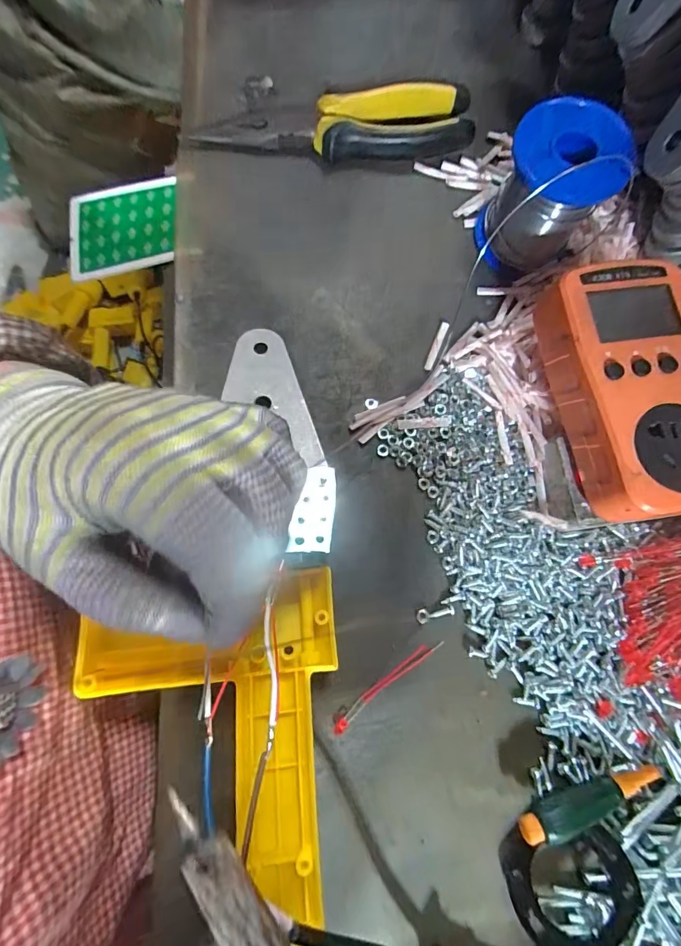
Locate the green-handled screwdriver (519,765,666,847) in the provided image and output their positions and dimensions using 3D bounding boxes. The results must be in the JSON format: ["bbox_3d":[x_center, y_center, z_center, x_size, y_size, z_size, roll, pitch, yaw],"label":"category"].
[{"bbox_3d":[0.123,0.158,0.200,0.077,0.019,0.014,-13,79,-6],"label":"green-handled screwdriver"}]

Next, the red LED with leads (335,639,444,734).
[{"bbox_3d":[0.024,0.110,0.217,0.069,0.007,0.008,-36,82,-10],"label":"red LED with leads"}]

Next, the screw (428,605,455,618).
[{"bbox_3d":[0.055,0.076,0.225,0.014,0.004,0.005,-14,79,-6],"label":"screw"}]

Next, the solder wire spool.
[{"bbox_3d":[0.115,-0.160,0.233,0.051,0.070,0.055,1,78,-3],"label":"solder wire spool"}]

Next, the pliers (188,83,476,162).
[{"bbox_3d":[-0.004,-0.220,0.268,0.176,0.025,0.034,-5,78,-4],"label":"pliers"}]

